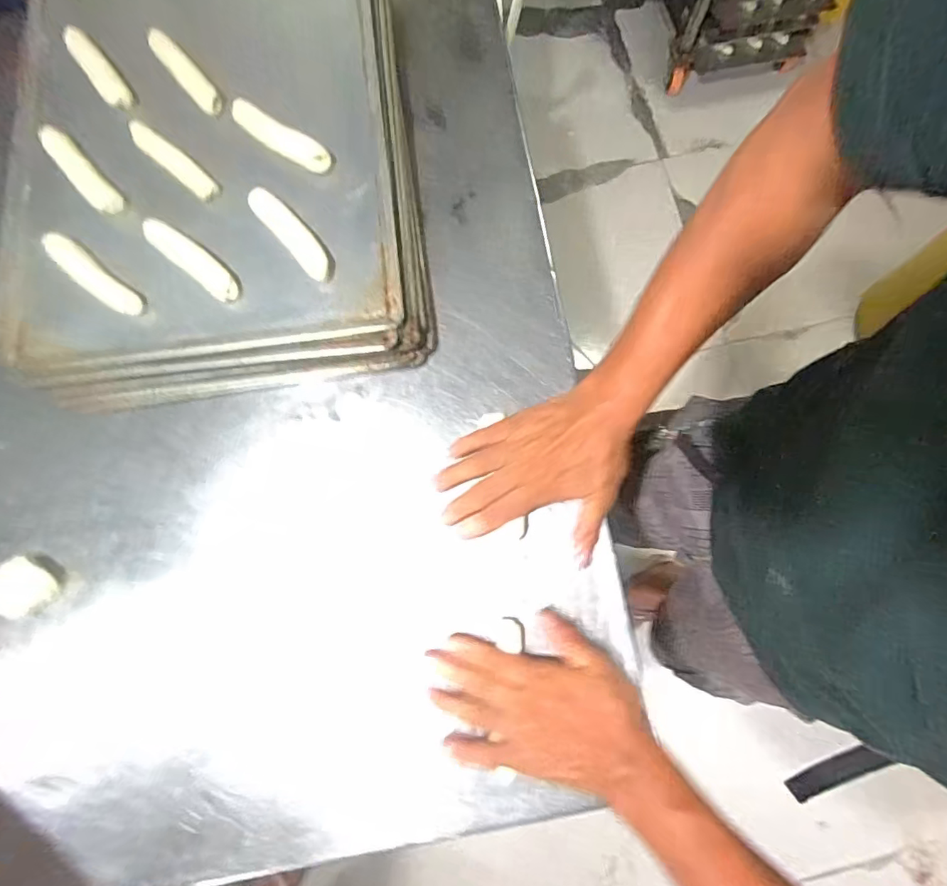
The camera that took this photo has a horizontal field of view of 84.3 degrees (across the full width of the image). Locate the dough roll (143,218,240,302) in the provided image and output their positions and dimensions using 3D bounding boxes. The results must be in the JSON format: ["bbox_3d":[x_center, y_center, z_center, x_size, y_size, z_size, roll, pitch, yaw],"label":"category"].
[{"bbox_3d":[-0.240,-0.157,0.447,0.100,0.011,0.023,36,78,8],"label":"dough roll"}]

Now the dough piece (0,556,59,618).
[{"bbox_3d":[-0.372,0.117,0.426,0.045,0.027,0.038,-34,79,-8],"label":"dough piece"}]

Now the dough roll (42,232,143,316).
[{"bbox_3d":[-0.323,-0.142,0.442,0.098,0.017,0.024,38,79,9],"label":"dough roll"}]

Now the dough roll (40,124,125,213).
[{"bbox_3d":[-0.347,-0.240,0.460,0.024,0.014,0.102,-42,80,-10],"label":"dough roll"}]

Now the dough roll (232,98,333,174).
[{"bbox_3d":[-0.175,-0.275,0.470,0.104,0.013,0.023,31,78,7],"label":"dough roll"}]

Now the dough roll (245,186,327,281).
[{"bbox_3d":[-0.158,-0.182,0.452,0.024,0.011,0.100,-41,80,-10],"label":"dough roll"}]

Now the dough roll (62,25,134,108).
[{"bbox_3d":[-0.347,-0.346,0.482,0.025,0.016,0.094,-36,79,-9],"label":"dough roll"}]

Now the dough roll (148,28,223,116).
[{"bbox_3d":[-0.268,-0.345,0.486,0.021,0.016,0.098,-39,79,-9],"label":"dough roll"}]

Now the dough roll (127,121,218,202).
[{"bbox_3d":[-0.268,-0.254,0.469,0.098,0.013,0.023,37,78,8],"label":"dough roll"}]

